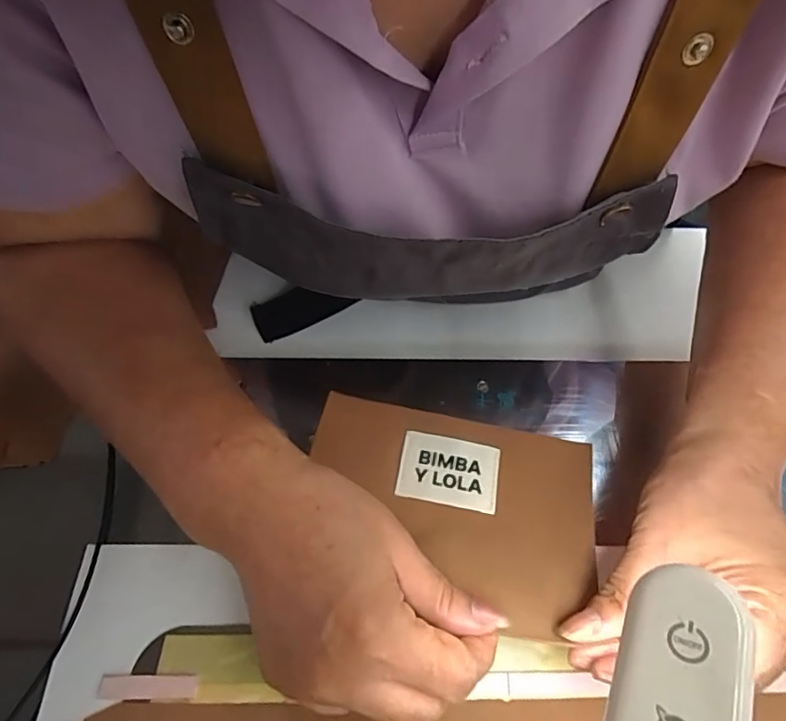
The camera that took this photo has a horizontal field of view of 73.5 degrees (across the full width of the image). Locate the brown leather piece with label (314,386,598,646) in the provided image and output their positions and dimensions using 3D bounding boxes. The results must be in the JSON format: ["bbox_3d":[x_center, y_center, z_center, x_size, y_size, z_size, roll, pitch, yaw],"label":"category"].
[{"bbox_3d":[0.028,0.078,0.299,0.165,0.029,0.114,14,55,9],"label":"brown leather piece with label"}]

